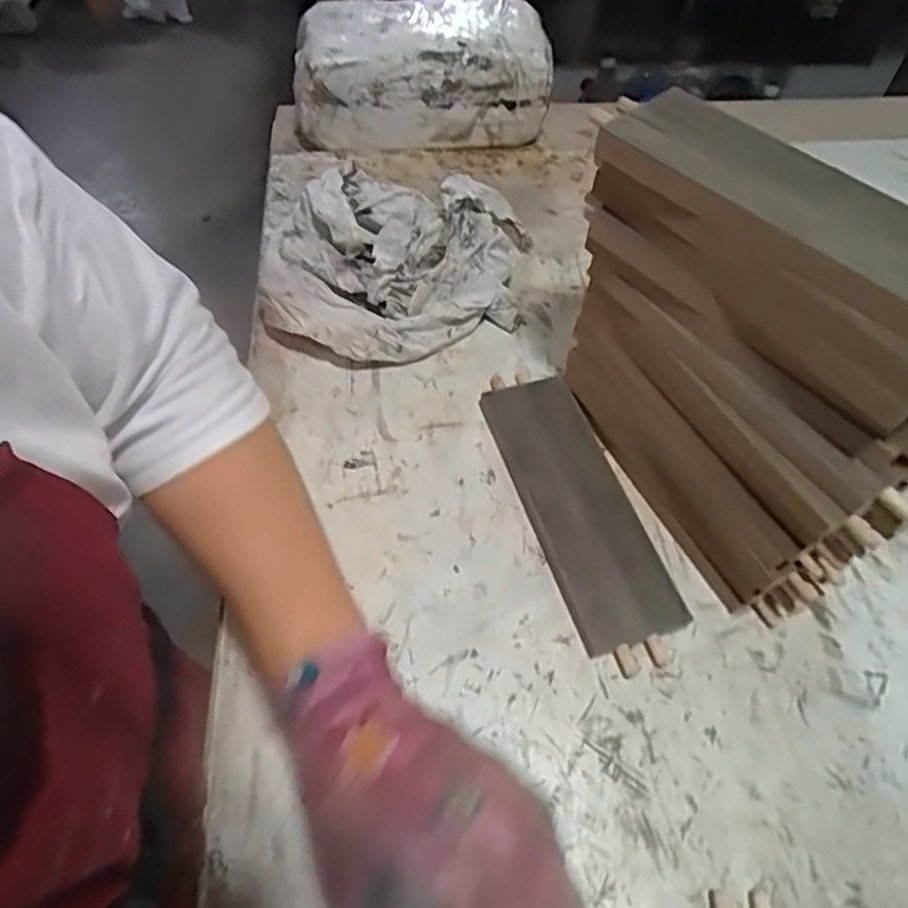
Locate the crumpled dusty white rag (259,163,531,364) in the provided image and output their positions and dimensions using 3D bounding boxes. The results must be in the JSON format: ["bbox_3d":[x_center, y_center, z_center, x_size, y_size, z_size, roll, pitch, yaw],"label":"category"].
[{"bbox_3d":[-0.045,-0.155,0.541,0.203,0.069,0.174,5,58,1],"label":"crumpled dusty white rag"}]

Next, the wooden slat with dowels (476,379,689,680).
[{"bbox_3d":[0.081,0.031,0.456,0.066,0.017,0.225,-14,59,-11],"label":"wooden slat with dowels"}]

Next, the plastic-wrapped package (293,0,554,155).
[{"bbox_3d":[-0.034,-0.382,0.683,0.248,0.097,0.105,-6,58,-6],"label":"plastic-wrapped package"}]

